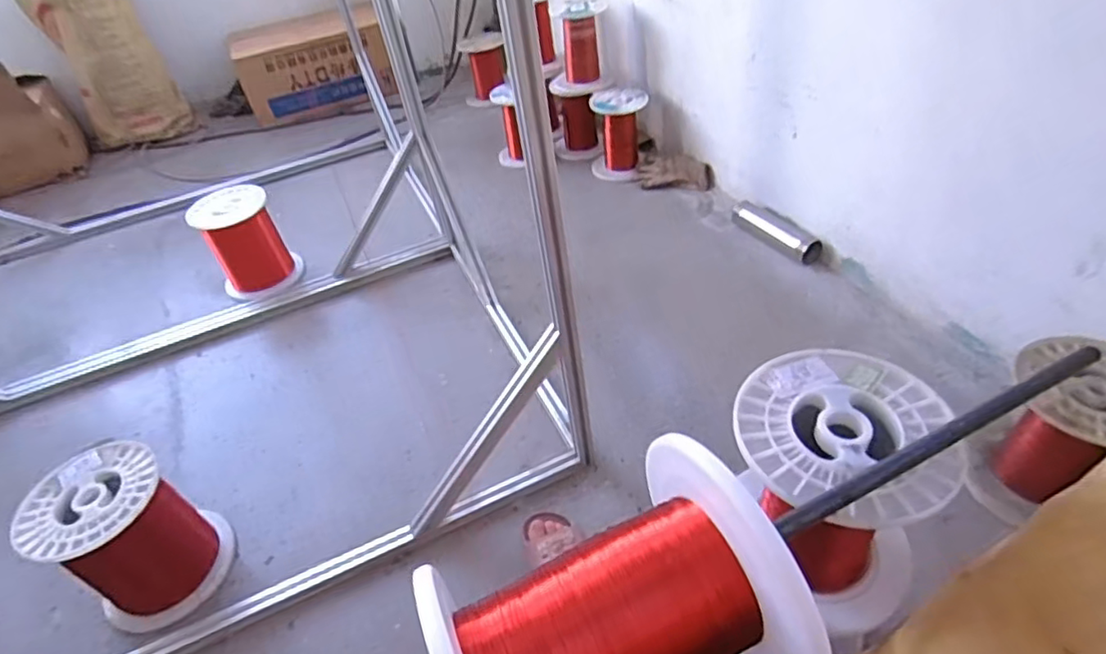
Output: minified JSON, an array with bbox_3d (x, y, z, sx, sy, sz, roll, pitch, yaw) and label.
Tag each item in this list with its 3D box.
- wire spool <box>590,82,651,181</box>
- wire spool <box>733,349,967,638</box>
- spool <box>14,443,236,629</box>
[{"bbox_3d":[0.198,-0.581,1.819,0.167,0.222,0.191,2,44,10],"label":"wire spool"},{"bbox_3d":[0.291,0.182,0.653,0.192,0.246,0.196,-5,41,5],"label":"wire spool"},{"bbox_3d":[-0.671,0.341,0.969,0.204,0.235,0.194,-4,44,4],"label":"spool"}]

